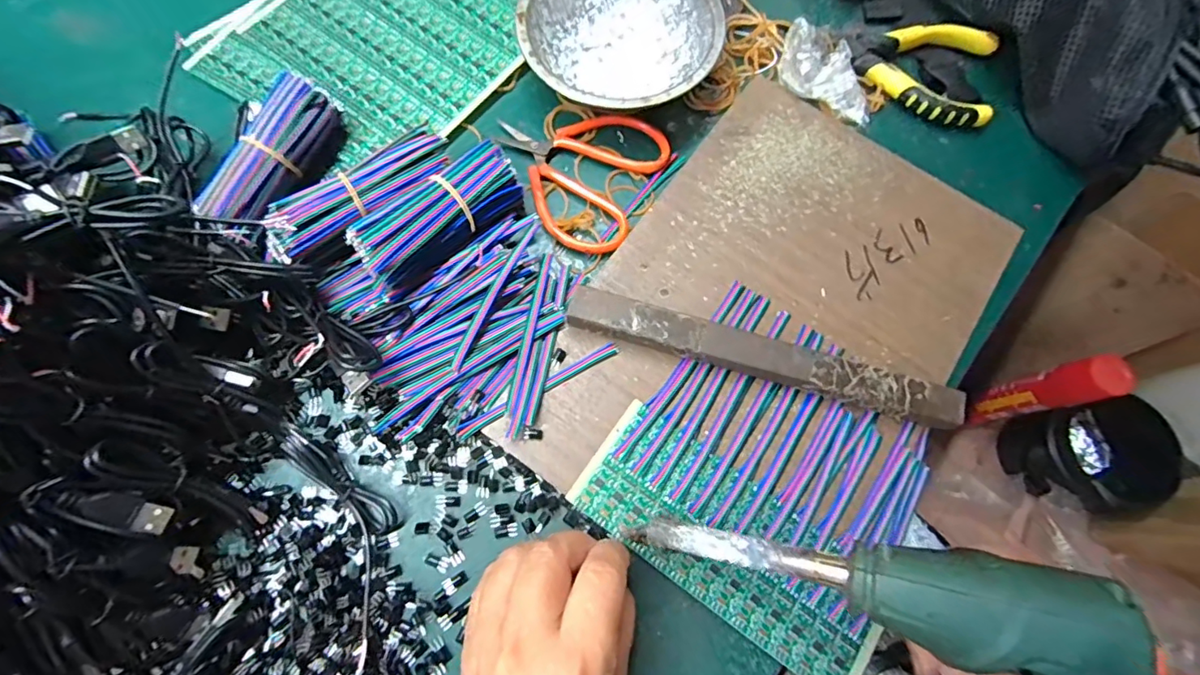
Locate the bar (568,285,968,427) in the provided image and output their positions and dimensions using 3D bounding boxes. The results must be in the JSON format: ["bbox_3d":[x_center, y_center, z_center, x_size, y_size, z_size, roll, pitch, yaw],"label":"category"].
[{"bbox_3d":[0.090,0.011,0.291,0.213,0.021,0.025,15,73,3],"label":"bar"}]

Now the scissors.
[{"bbox_3d":[-0.018,-0.112,0.334,0.106,0.005,0.097,30,74,8],"label":"scissors"}]

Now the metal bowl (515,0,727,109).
[{"bbox_3d":[0.013,-0.194,0.344,0.124,0.039,0.118,0,72,-2],"label":"metal bowl"}]

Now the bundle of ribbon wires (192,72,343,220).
[{"bbox_3d":[-0.191,-0.105,0.306,0.029,0.035,0.095,23,73,6],"label":"bundle of ribbon wires"}]

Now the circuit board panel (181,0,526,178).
[{"bbox_3d":[-0.144,-0.225,0.368,0.184,0.017,0.224,38,75,10],"label":"circuit board panel"}]

